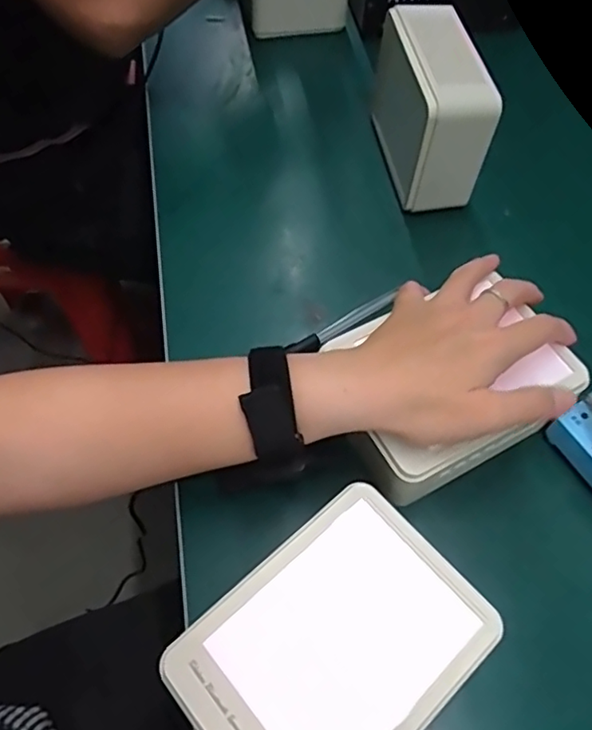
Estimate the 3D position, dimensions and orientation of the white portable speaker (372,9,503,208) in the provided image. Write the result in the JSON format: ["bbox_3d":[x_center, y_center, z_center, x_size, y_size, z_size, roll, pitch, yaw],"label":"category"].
[{"bbox_3d":[0.110,-0.216,0.495,0.055,0.102,0.140,-6,59,-7],"label":"white portable speaker"}]

